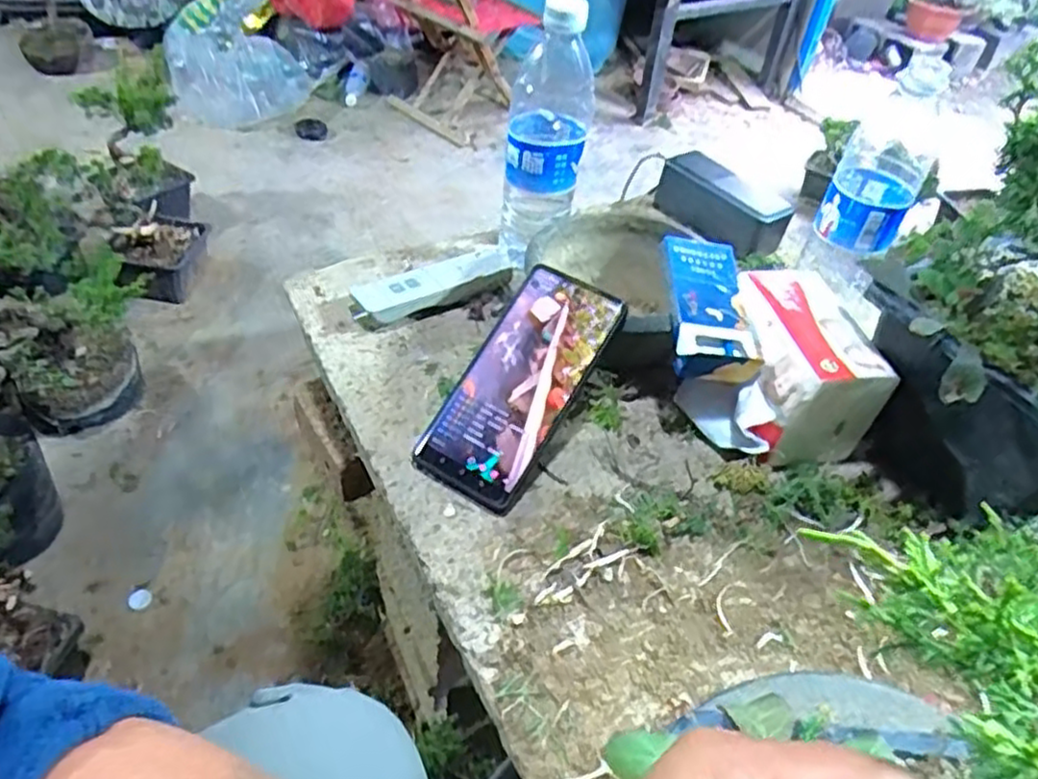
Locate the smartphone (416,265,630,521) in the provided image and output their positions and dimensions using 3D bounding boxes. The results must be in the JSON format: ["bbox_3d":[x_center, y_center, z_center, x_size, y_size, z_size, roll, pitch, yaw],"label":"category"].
[{"bbox_3d":[0.001,-0.004,0.509,0.075,0.015,0.169,29,79,21],"label":"smartphone"}]

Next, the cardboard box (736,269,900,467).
[{"bbox_3d":[0.194,-0.019,0.533,0.085,0.076,0.127,-3,45,-9],"label":"cardboard box"}]

